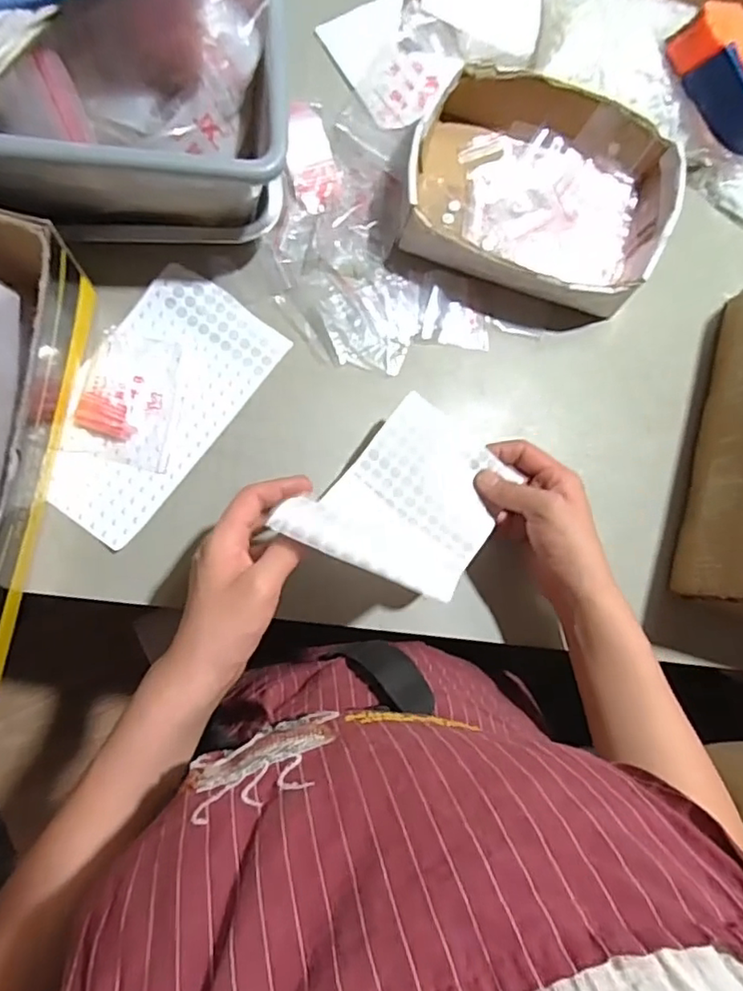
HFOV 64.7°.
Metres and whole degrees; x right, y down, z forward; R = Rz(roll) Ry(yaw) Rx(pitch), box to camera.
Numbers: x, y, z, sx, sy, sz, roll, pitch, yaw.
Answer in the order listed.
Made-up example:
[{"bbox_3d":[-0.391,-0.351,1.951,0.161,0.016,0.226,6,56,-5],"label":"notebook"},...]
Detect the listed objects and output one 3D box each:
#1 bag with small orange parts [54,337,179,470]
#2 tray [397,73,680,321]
[{"bbox_3d":[-0.207,-0.082,0.490,0.084,0.019,0.108,10,83,-6],"label":"bag with small orange parts"},{"bbox_3d":[0.152,-0.273,0.539,0.229,0.059,0.186,17,82,-6],"label":"tray"}]

